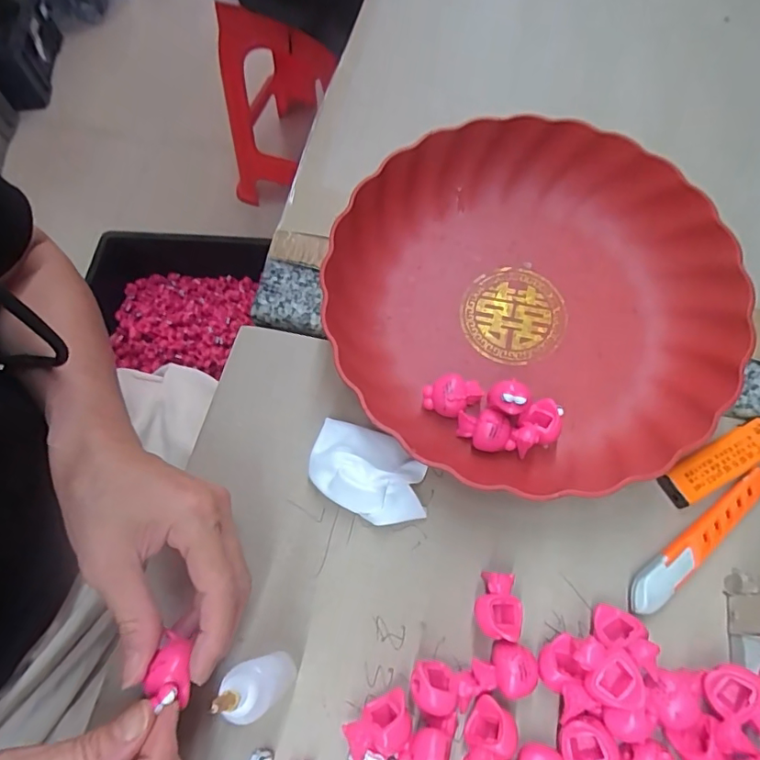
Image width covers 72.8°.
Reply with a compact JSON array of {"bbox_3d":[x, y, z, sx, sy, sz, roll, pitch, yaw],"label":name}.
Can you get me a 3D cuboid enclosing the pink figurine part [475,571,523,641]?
[{"bbox_3d":[0.064,0.122,0.279,0.025,0.021,0.032,12,66,7],"label":"pink figurine part"}]

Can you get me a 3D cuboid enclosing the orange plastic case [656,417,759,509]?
[{"bbox_3d":[0.208,0.049,0.313,0.081,0.010,0.024,-27,68,-10],"label":"orange plastic case"}]

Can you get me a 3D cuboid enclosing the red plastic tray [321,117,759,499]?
[{"bbox_3d":[0.094,-0.052,0.331,0.245,0.058,0.239,37,72,16],"label":"red plastic tray"}]

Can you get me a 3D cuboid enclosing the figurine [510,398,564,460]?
[{"bbox_3d":[0.096,0.030,0.316,0.036,0.018,0.024,-35,69,-14],"label":"figurine"}]

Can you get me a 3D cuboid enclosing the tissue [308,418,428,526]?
[{"bbox_3d":[-0.007,0.054,0.307,0.074,0.024,0.049,23,68,12],"label":"tissue"}]

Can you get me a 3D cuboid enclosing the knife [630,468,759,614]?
[{"bbox_3d":[0.185,0.090,0.296,0.121,0.015,0.017,-34,69,-13],"label":"knife"}]

